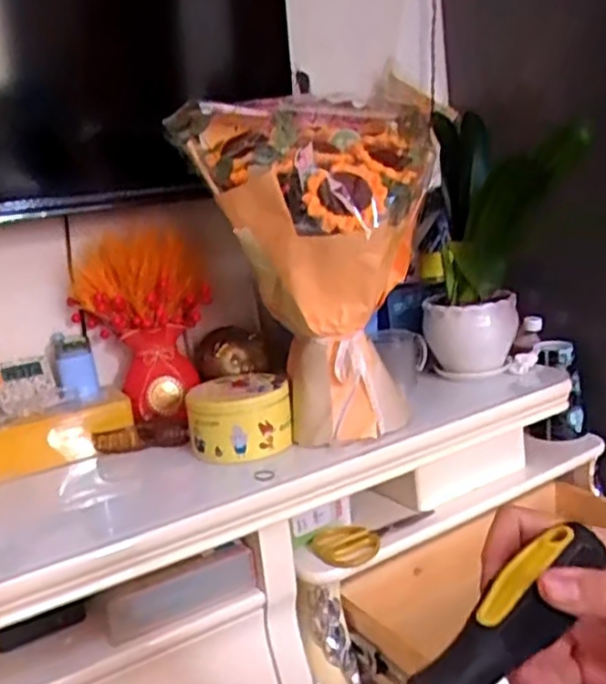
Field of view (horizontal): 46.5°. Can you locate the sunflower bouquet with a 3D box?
[{"bbox_3d":[0.024,-0.086,0.876,0.269,0.404,0.203,-6,12,3],"label":"sunflower bouquet"}]

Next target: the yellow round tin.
[{"bbox_3d":[-0.081,0.095,0.908,0.131,0.079,0.116,-8,12,-7],"label":"yellow round tin"}]

